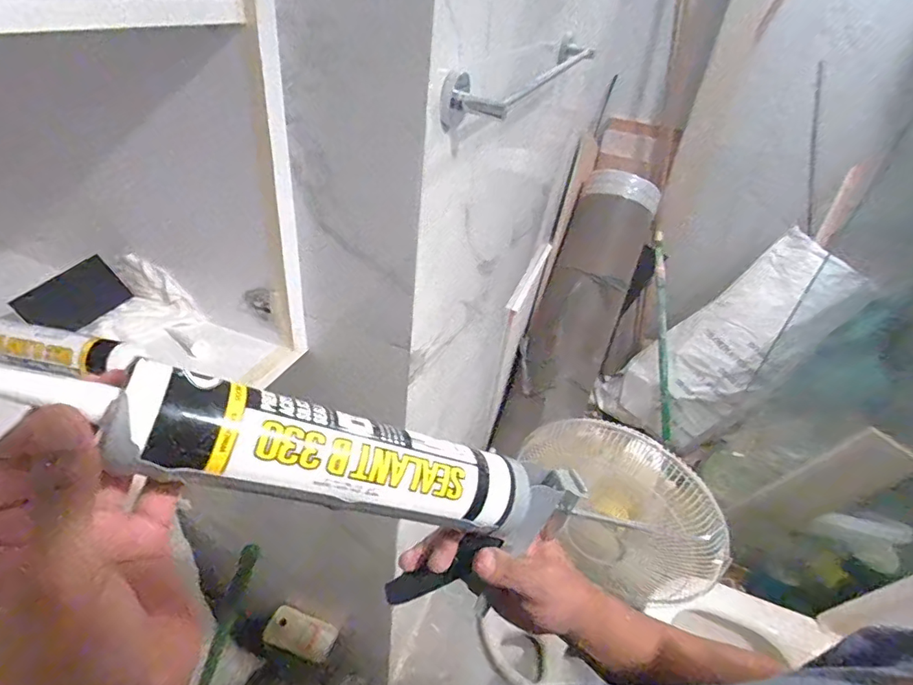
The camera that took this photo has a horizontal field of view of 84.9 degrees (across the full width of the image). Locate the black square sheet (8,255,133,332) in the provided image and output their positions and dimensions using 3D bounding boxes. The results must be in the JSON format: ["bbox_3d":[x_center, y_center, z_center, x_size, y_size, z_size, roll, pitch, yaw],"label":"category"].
[{"bbox_3d":[-0.502,-0.057,0.657,0.112,0.067,0.008,-42,30,-24],"label":"black square sheet"}]

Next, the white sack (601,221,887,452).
[{"bbox_3d":[0.899,0.030,1.671,0.266,0.861,0.265,34,24,-31],"label":"white sack"}]

